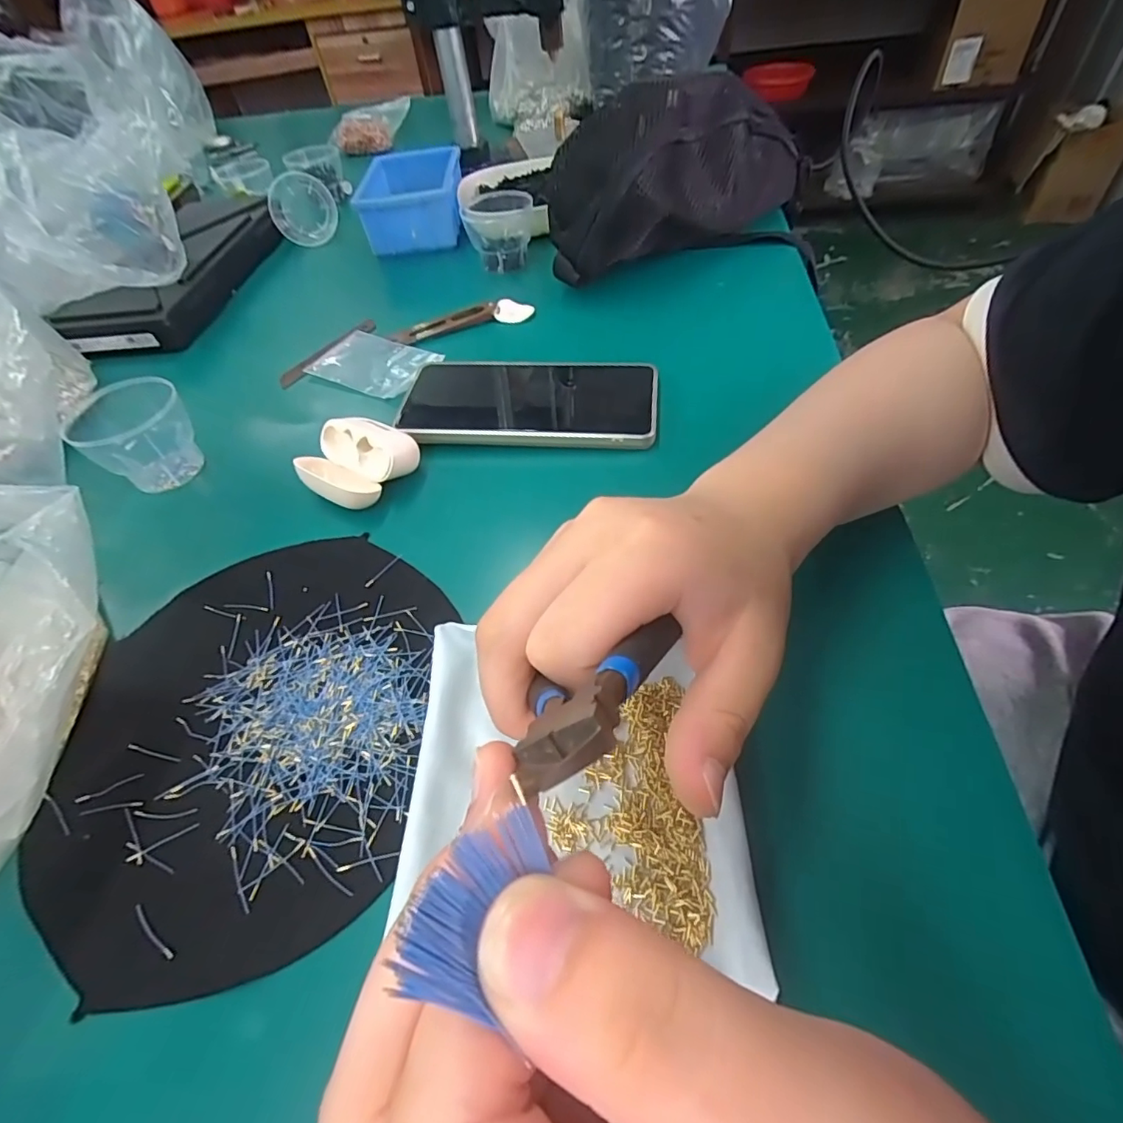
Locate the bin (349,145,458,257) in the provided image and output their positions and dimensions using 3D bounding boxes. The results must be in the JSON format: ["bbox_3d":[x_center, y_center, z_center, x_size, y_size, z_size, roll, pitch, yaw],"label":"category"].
[{"bbox_3d":[-0.149,-0.373,0.560,0.092,0.044,0.148,-7,51,2],"label":"bin"}]

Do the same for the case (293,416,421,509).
[{"bbox_3d":[-0.122,-0.059,0.328,0.060,0.031,0.059,23,58,24],"label":"case"}]

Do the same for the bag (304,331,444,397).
[{"bbox_3d":[-0.143,-0.151,0.416,0.093,0.005,0.059,21,57,22],"label":"bag"}]

